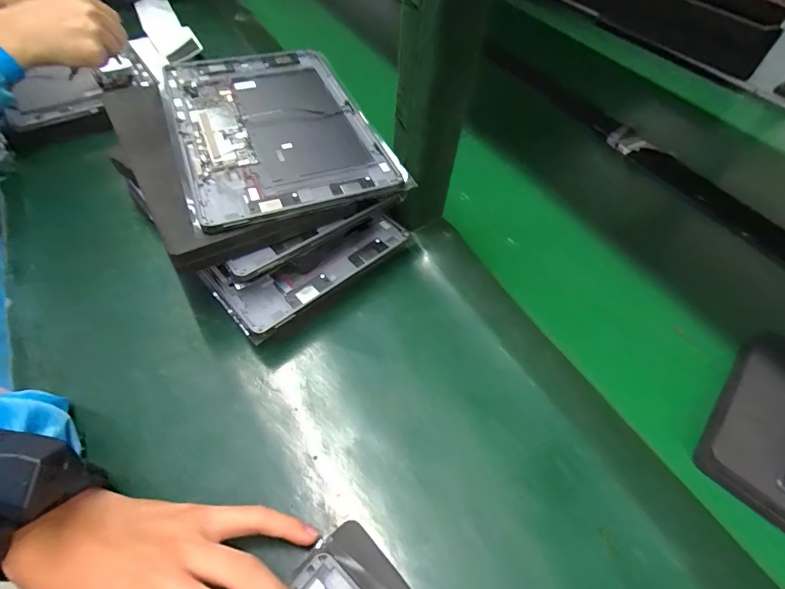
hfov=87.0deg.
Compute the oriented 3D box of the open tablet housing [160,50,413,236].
[{"bbox_3d":[-0.112,-0.163,0.396,0.174,0.009,0.250,-17,59,-18],"label":"open tablet housing"}]

